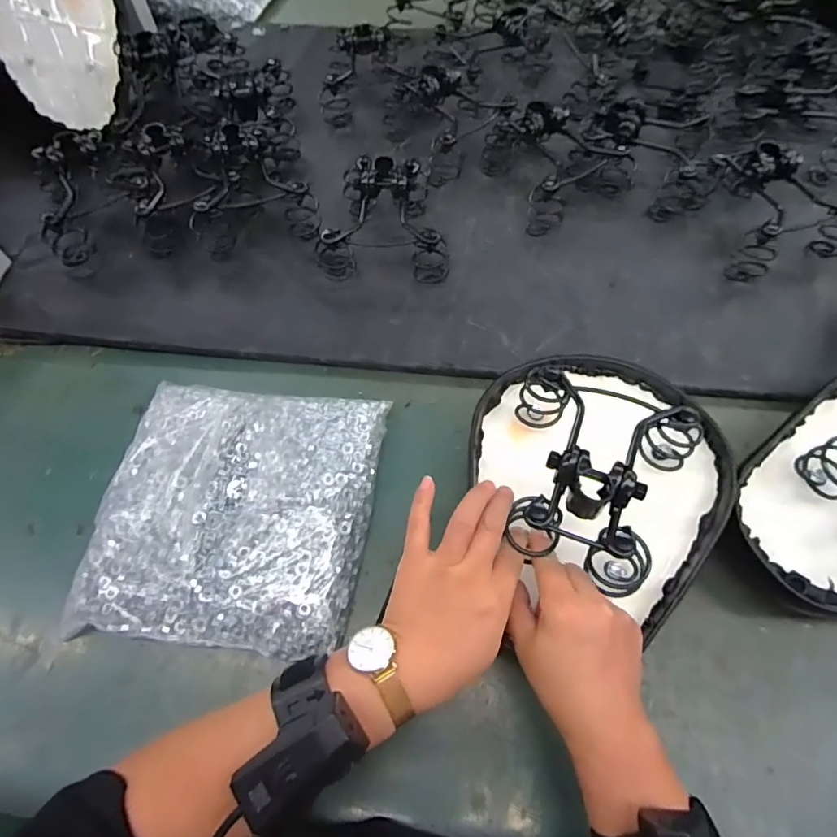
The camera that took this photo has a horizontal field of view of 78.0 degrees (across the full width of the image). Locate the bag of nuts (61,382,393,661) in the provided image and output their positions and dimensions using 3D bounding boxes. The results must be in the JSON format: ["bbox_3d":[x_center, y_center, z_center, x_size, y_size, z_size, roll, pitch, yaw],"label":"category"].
[{"bbox_3d":[-0.175,0.079,0.488,0.249,0.031,0.243,6,62,5],"label":"bag of nuts"}]

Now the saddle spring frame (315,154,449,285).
[{"bbox_3d":[-0.038,-0.249,0.624,0.153,0.088,0.153,4,62,4],"label":"saddle spring frame"}]

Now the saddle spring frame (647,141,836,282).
[{"bbox_3d":[0.403,-0.257,0.612,0.160,0.078,0.179,-22,63,-10],"label":"saddle spring frame"}]

